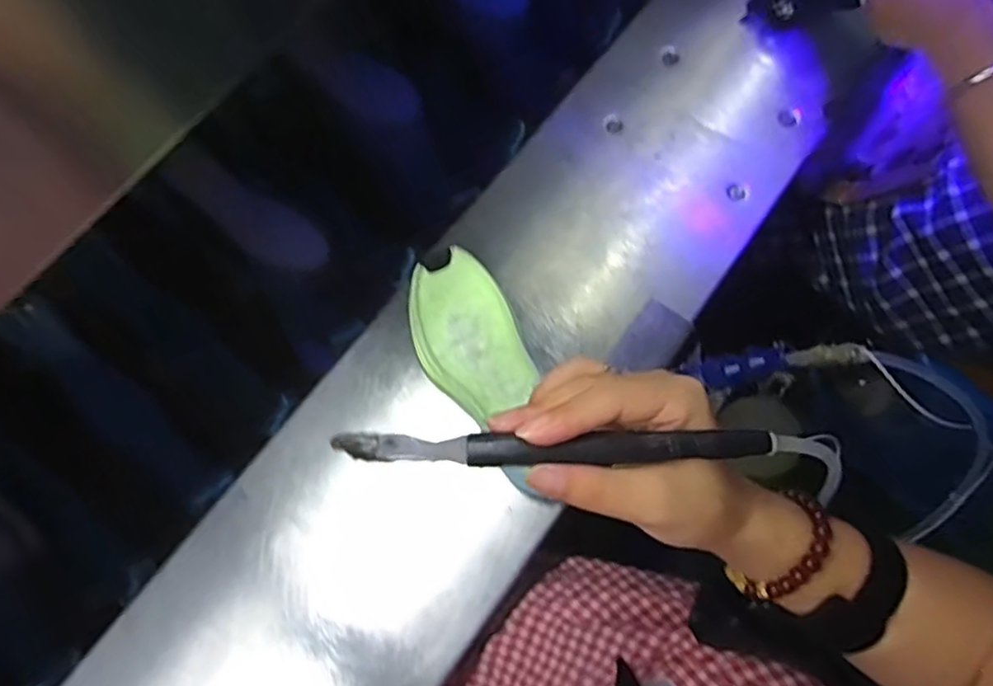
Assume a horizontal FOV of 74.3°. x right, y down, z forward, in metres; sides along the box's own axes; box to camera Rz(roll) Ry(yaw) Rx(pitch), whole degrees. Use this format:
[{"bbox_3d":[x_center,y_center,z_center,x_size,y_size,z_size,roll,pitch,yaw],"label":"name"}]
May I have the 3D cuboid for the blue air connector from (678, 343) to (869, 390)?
[{"bbox_3d":[0.188,0.015,0.456,0.016,0.126,0.021,21,67,-37],"label":"blue air connector"}]

